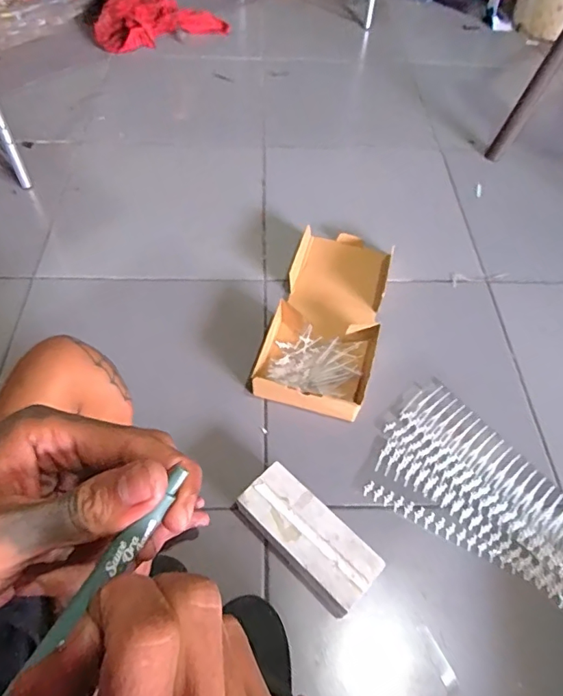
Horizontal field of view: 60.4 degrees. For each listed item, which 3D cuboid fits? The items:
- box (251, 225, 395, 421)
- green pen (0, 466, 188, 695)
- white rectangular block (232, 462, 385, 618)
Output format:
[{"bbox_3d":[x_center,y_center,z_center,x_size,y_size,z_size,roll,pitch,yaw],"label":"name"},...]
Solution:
[{"bbox_3d":[0.079,-0.060,0.797,0.163,0.046,0.357,14,59,7],"label":"box"},{"bbox_3d":[-0.081,0.106,0.176,0.010,0.009,0.141,34,84,18],"label":"green pen"},{"bbox_3d":[0.030,0.237,0.603,0.180,0.063,0.082,38,62,20],"label":"white rectangular block"}]

